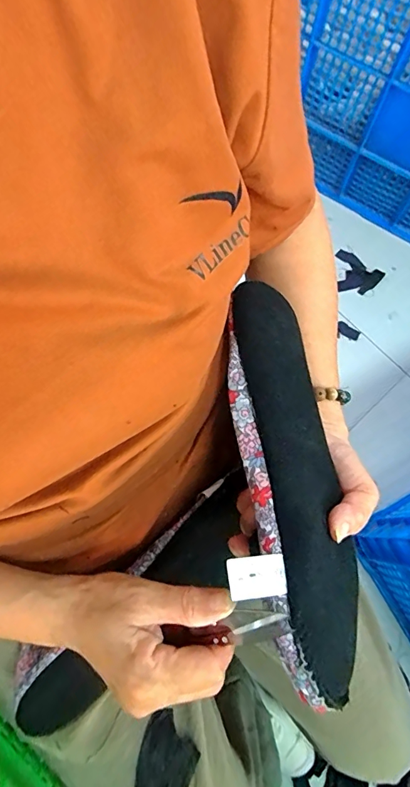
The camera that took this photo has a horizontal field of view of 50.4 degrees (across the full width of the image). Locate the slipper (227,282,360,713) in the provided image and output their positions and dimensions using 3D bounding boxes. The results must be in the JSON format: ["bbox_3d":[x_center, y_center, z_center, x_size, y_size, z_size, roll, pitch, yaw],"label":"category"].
[{"bbox_3d":[0.051,0.047,0.297,0.082,0.051,0.257,13,59,-34],"label":"slipper"}]

